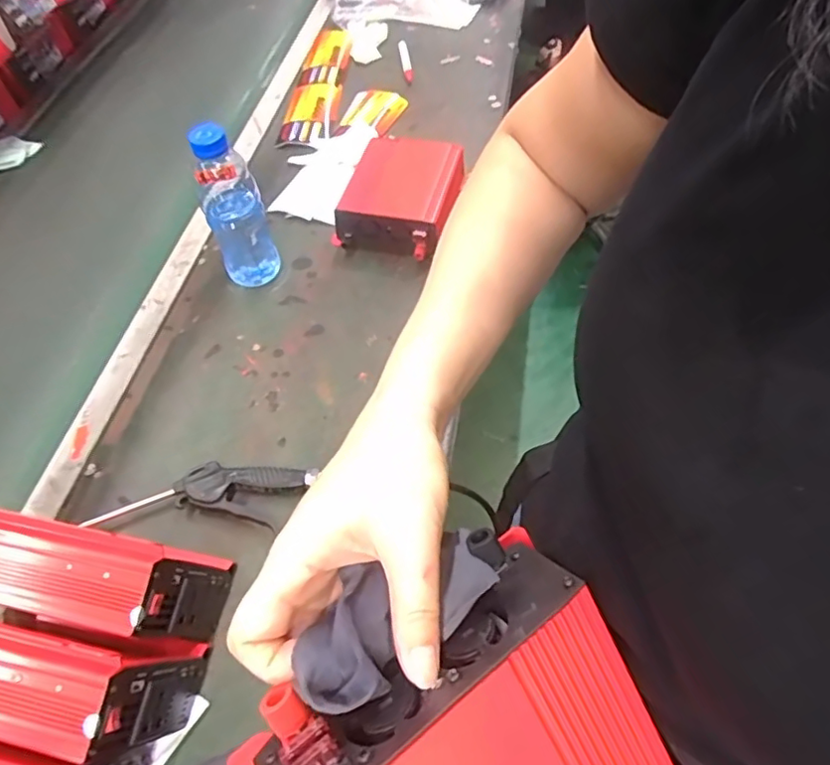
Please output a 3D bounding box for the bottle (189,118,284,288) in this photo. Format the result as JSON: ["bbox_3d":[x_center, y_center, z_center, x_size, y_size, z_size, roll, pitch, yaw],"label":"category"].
[{"bbox_3d":[-0.220,-0.209,0.739,0.069,0.208,0.061,-22,56,-12],"label":"bottle"}]

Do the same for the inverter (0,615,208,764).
[{"bbox_3d":[-0.278,0.232,0.460,0.178,0.144,0.087,4,57,3],"label":"inverter"}]

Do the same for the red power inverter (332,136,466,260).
[{"bbox_3d":[-0.015,-0.260,0.844,0.139,0.080,0.189,13,56,13],"label":"red power inverter"}]

